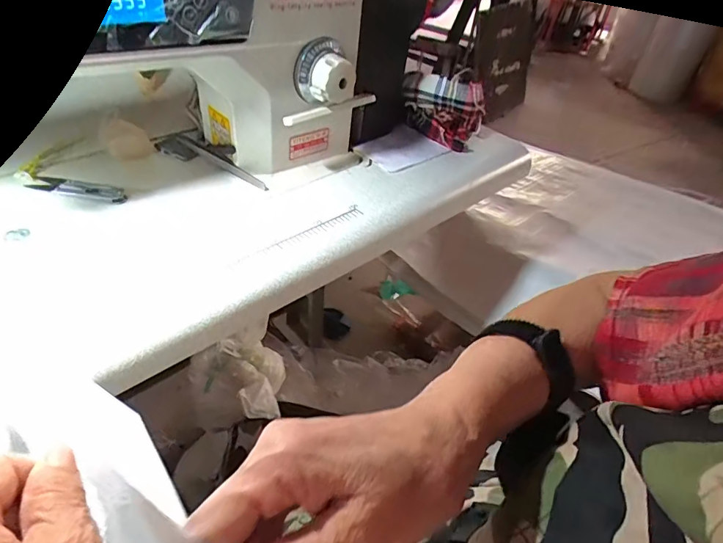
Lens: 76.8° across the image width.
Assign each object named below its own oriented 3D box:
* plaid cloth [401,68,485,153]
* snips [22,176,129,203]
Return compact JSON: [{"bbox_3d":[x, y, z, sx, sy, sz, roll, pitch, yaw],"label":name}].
[{"bbox_3d":[0.096,-0.203,0.567,0.105,0.075,0.042,21,43,15],"label":"plaid cloth"},{"bbox_3d":[-0.279,-0.082,0.450,0.097,0.007,0.024,11,41,4],"label":"snips"}]

